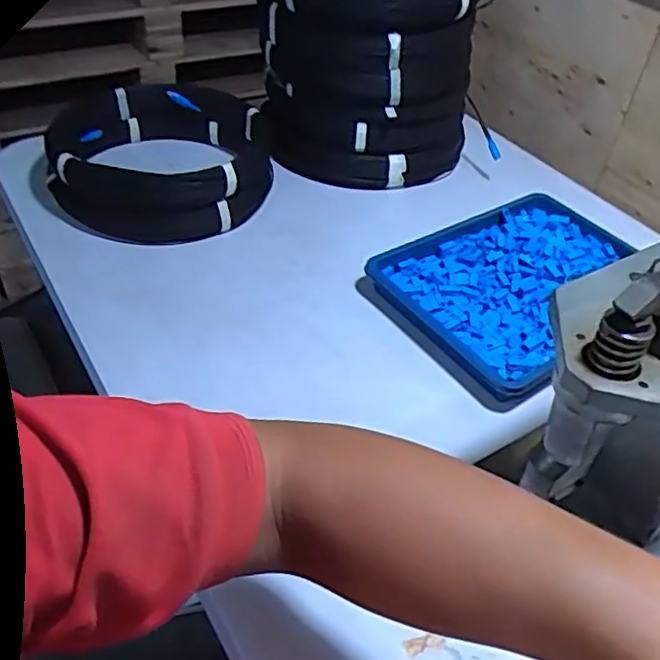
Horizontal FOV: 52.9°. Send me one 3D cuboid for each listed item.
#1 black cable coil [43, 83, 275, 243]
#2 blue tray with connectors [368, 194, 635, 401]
[{"bbox_3d":[-0.211,-0.217,0.871,0.251,0.108,0.254,3,42,-3],"label":"black cable coil"},{"bbox_3d":[0.232,-0.059,0.798,0.320,0.037,0.232,-26,51,-31],"label":"blue tray with connectors"}]

